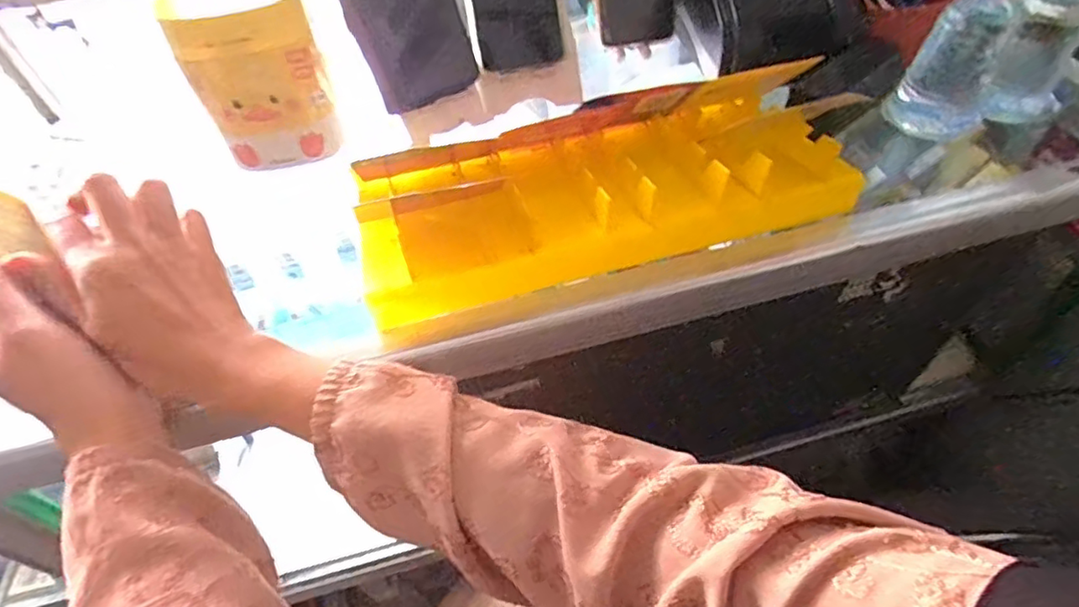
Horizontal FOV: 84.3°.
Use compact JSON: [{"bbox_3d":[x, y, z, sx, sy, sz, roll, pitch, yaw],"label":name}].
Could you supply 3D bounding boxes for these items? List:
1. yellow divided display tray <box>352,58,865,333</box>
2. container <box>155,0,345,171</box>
[{"bbox_3d":[0.040,-0.094,0.423,0.335,0.053,0.151,-15,53,-9],"label":"yellow divided display tray"},{"bbox_3d":[-0.221,-0.189,0.472,0.100,0.124,0.098,-23,54,-15],"label":"container"}]

